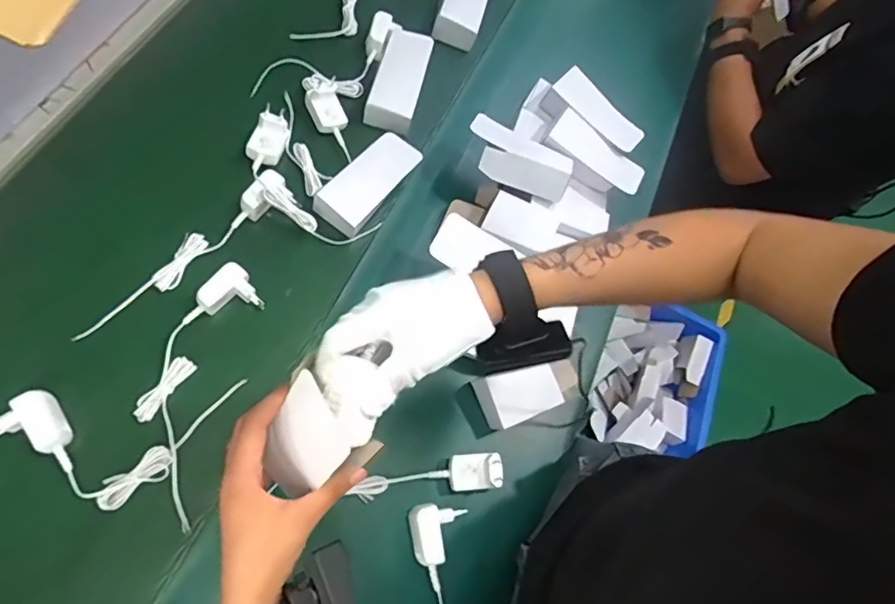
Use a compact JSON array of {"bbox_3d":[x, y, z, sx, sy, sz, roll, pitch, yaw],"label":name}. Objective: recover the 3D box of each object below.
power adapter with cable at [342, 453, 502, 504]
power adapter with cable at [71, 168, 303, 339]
[{"bbox_3d":[-0.020,0.197,0.609,0.162,0.033,0.040,-4,63,-4],"label":"power adapter with cable"},{"bbox_3d":[-0.296,-0.055,0.618,0.278,0.049,0.040,-41,71,-19],"label":"power adapter with cable"}]

